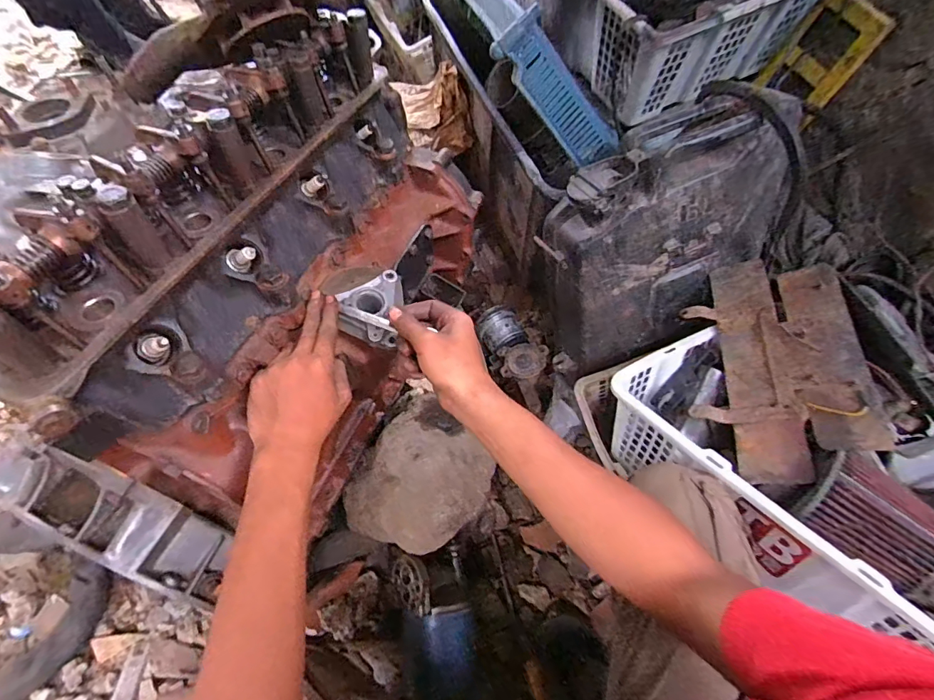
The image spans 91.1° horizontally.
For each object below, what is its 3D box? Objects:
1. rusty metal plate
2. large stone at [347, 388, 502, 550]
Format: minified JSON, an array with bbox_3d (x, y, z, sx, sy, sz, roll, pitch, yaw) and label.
[{"bbox_3d":[0.400,0.009,0.598,0.179,0.030,0.327,-14,51,30],"label":"rusty metal plate"},{"bbox_3d":[-0.080,0.198,0.691,0.203,0.097,0.193,-1,59,2],"label":"large stone"}]

